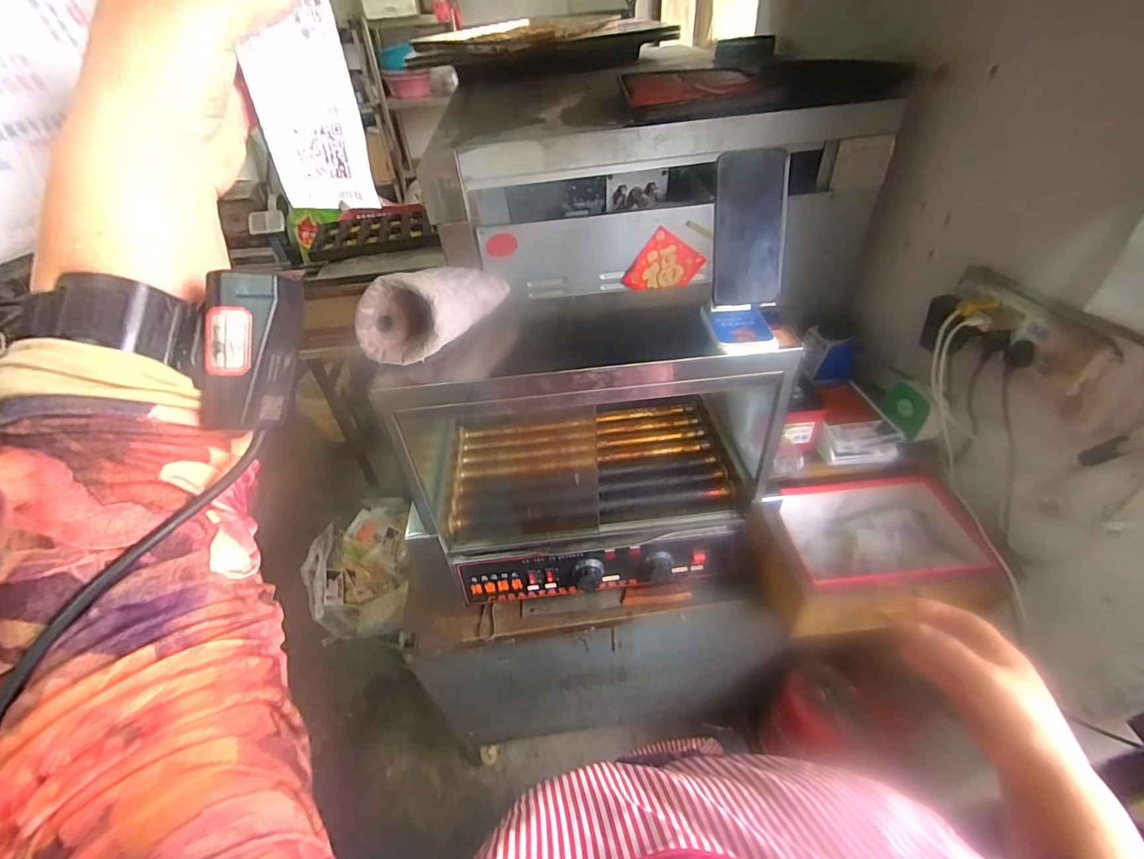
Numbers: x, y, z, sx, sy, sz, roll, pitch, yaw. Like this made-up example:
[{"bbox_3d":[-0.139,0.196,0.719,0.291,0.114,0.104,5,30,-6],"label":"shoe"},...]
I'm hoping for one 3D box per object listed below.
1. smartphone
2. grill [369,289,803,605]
[{"bbox_3d":[0.198,-0.221,0.537,0.075,0.154,0.013,-2,20,8],"label":"smartphone"},{"bbox_3d":[0.012,0.017,0.802,0.550,0.451,0.302,-5,41,0],"label":"grill"}]

